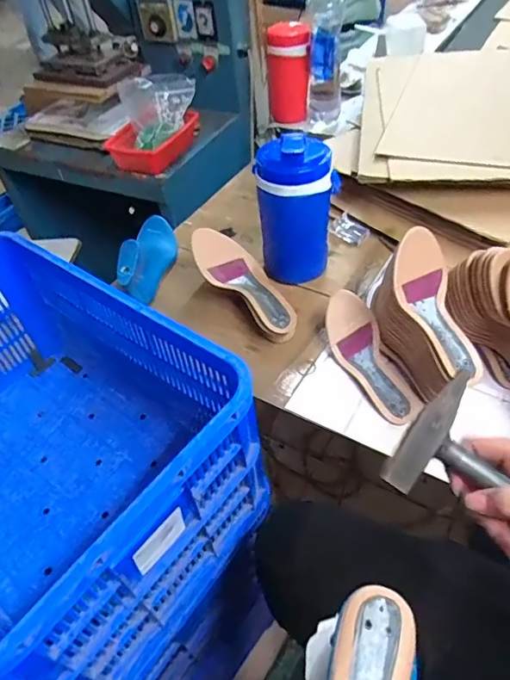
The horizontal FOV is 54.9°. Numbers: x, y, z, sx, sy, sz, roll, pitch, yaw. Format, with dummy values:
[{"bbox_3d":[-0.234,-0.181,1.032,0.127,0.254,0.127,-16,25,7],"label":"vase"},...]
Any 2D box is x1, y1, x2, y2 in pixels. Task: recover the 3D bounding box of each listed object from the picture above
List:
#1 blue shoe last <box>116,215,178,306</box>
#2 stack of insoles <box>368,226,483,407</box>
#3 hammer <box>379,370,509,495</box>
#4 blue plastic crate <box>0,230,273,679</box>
[{"bbox_3d":[-0.199,-0.169,0.930,0.076,0.098,0.237,-4,47,3],"label":"blue shoe last"},{"bbox_3d":[0.242,-0.022,0.692,0.092,0.170,0.219,-13,47,-5],"label":"stack of insoles"},{"bbox_3d":[0.234,0.127,0.406,0.231,0.027,0.114,31,80,11],"label":"hammer"},{"bbox_3d":[-0.342,0.150,0.751,0.610,0.320,0.407,27,56,27],"label":"blue plastic crate"}]

